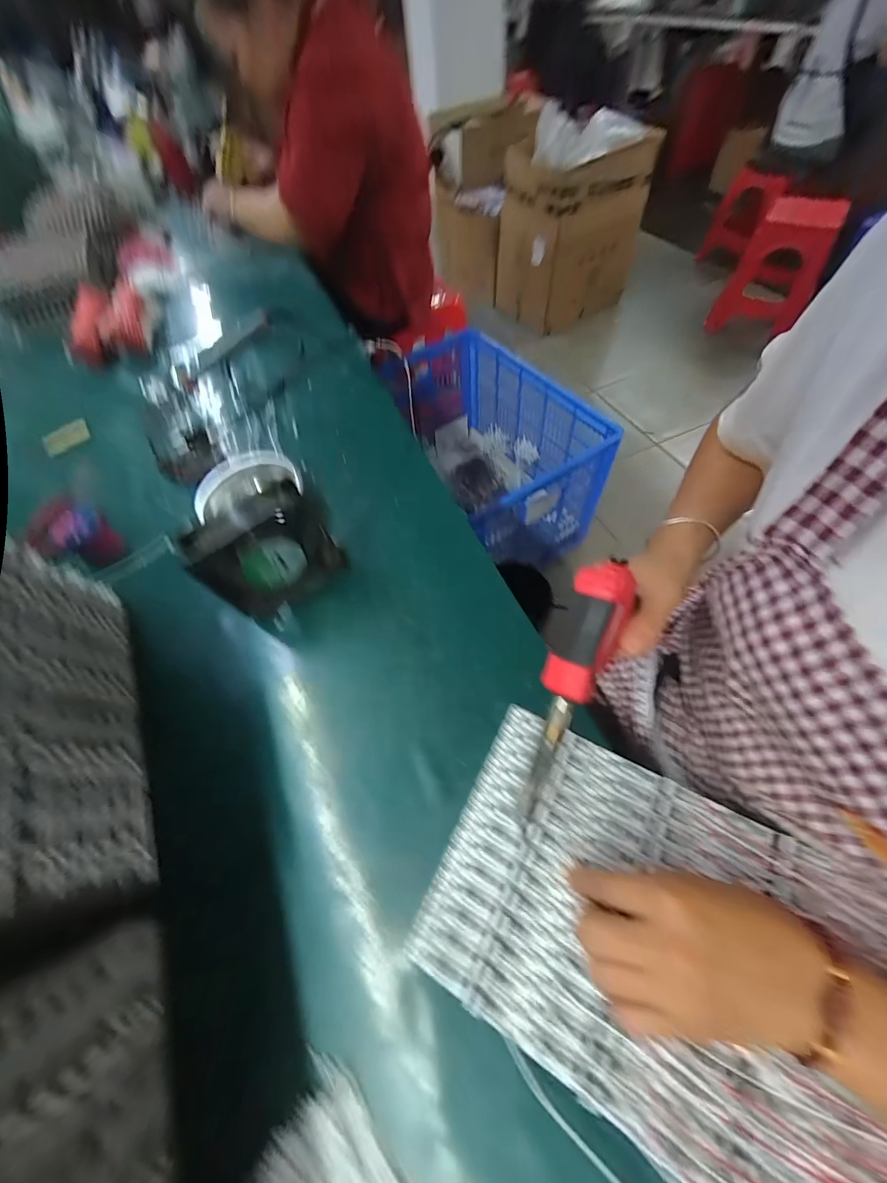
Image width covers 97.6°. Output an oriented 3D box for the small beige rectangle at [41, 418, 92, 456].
[{"bbox_3d":[-0.597,-0.245,0.615,0.015,0.029,0.071,29,65,21],"label":"small beige rectangle"}]

